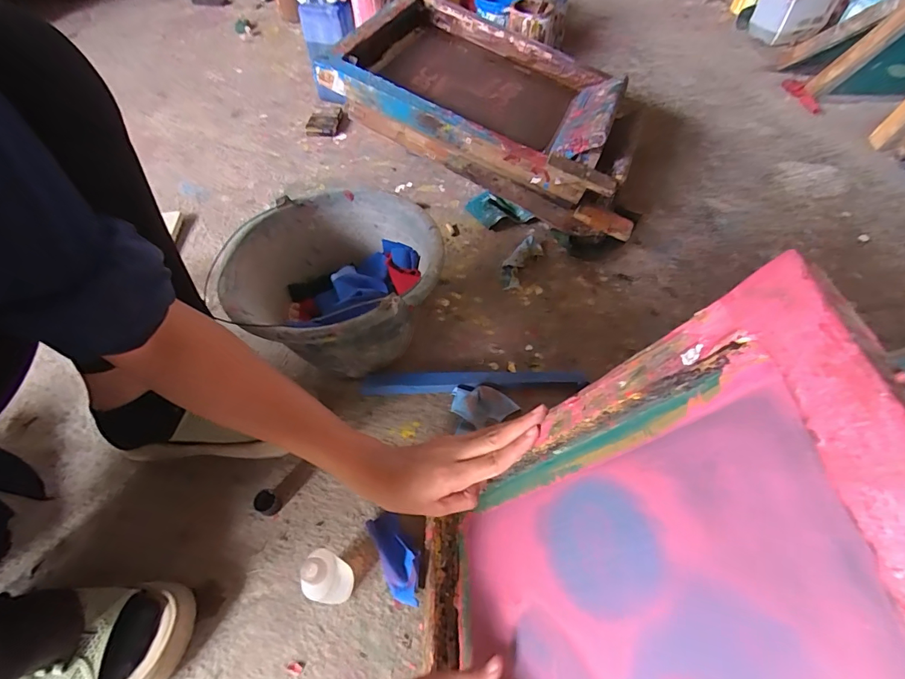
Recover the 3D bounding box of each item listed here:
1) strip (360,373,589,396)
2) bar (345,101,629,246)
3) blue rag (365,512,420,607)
[{"bbox_3d":[0.028,0.057,0.563,0.290,0.015,0.024,-1,55,0],"label":"strip"},{"bbox_3d":[0.054,-0.266,0.688,0.476,0.056,0.028,26,58,2],"label":"bar"},{"bbox_3d":[-0.056,0.223,0.437,0.034,0.017,0.088,-22,58,-14],"label":"blue rag"}]

